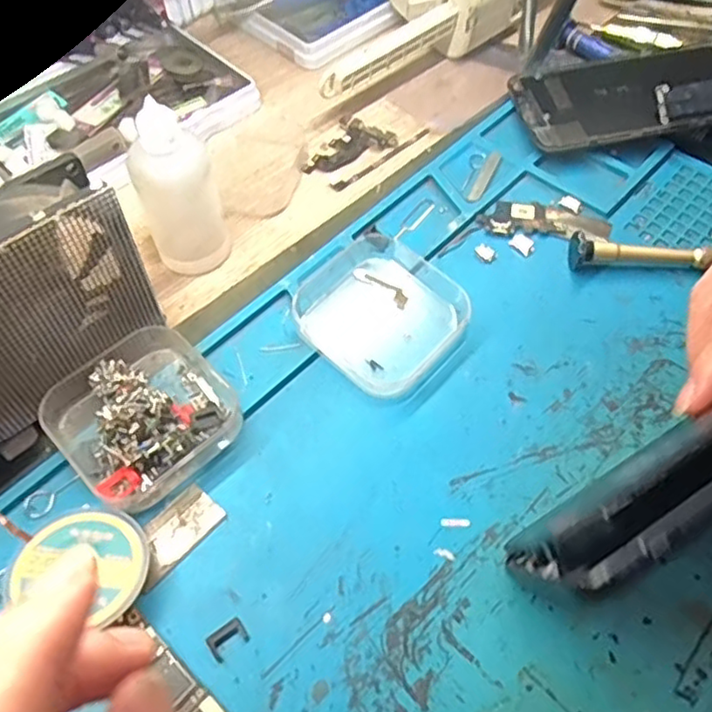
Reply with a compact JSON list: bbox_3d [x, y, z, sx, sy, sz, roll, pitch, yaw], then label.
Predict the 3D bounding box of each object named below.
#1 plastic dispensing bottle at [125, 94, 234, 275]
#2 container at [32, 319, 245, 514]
[{"bbox_3d":[-0.078,-0.074,0.290,0.034,0.078,0.037,-18,59,-10],"label":"plastic dispensing bottle"},{"bbox_3d":[-0.083,0.022,0.255,0.062,0.023,0.061,-40,65,-21],"label":"container"}]

